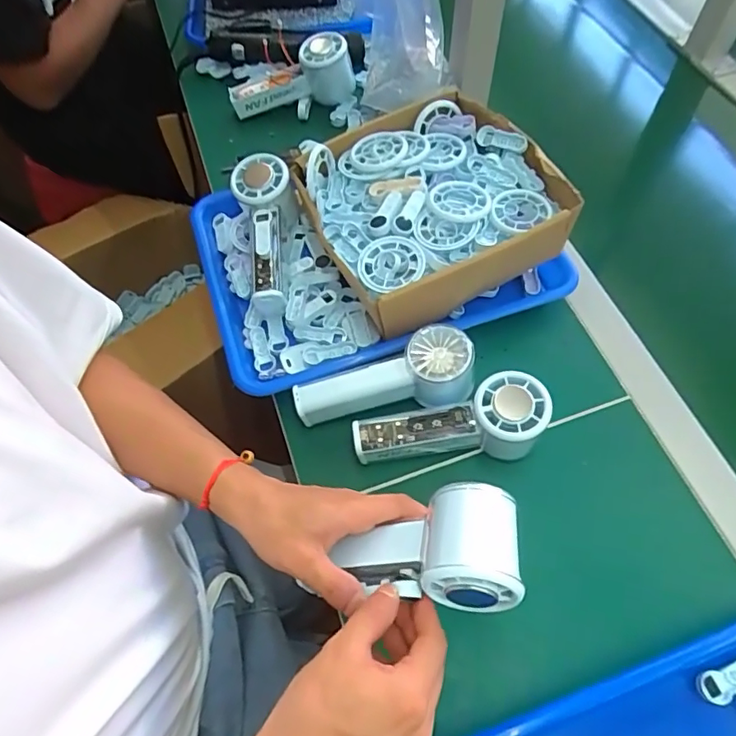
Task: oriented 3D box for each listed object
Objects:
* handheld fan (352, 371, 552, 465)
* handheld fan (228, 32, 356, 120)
[{"bbox_3d":[0.071,0.053,0.450,0.155,0.060,0.055,-13,60,12],"label":"handheld fan"},{"bbox_3d":[-0.094,-0.353,0.668,0.159,0.069,0.049,-14,60,11],"label":"handheld fan"}]

